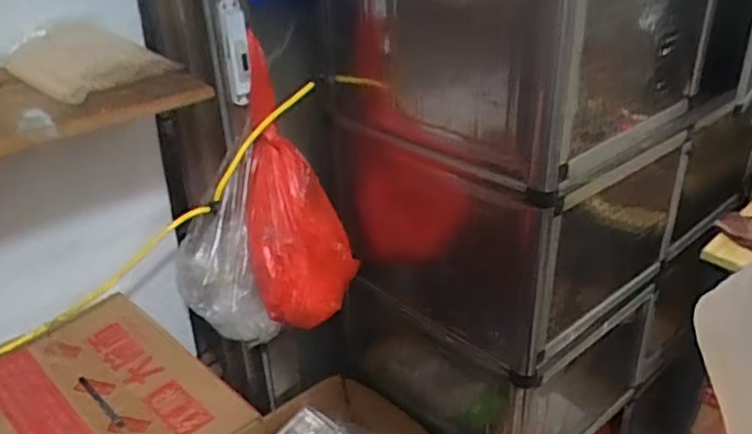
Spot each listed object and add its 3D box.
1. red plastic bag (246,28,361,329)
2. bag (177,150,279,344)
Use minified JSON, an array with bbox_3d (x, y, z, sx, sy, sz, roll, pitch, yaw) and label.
[{"bbox_3d":[-0.126,-0.042,0.943,0.180,0.415,0.067,-22,15,-33],"label":"red plastic bag"},{"bbox_3d":[-0.218,0.076,0.953,0.130,0.249,0.098,-11,33,-19],"label":"bag"}]

